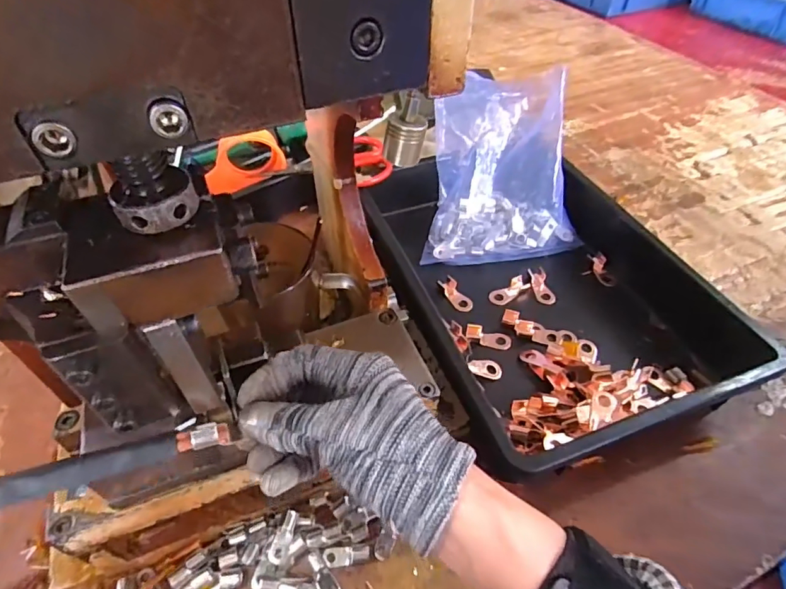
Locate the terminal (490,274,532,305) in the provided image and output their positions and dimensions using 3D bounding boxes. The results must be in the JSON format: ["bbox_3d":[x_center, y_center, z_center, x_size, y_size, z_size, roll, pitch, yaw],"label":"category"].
[{"bbox_3d":[0.120,-0.005,0.485,0.045,0.007,0.019,-24,52,-20],"label":"terminal"}]

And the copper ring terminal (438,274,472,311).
[{"bbox_3d":[0.065,-0.001,0.482,0.020,0.007,0.044,-25,53,-21],"label":"copper ring terminal"}]

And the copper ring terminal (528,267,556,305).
[{"bbox_3d":[0.154,-0.008,0.489,0.021,0.008,0.042,-10,65,-9],"label":"copper ring terminal"}]

